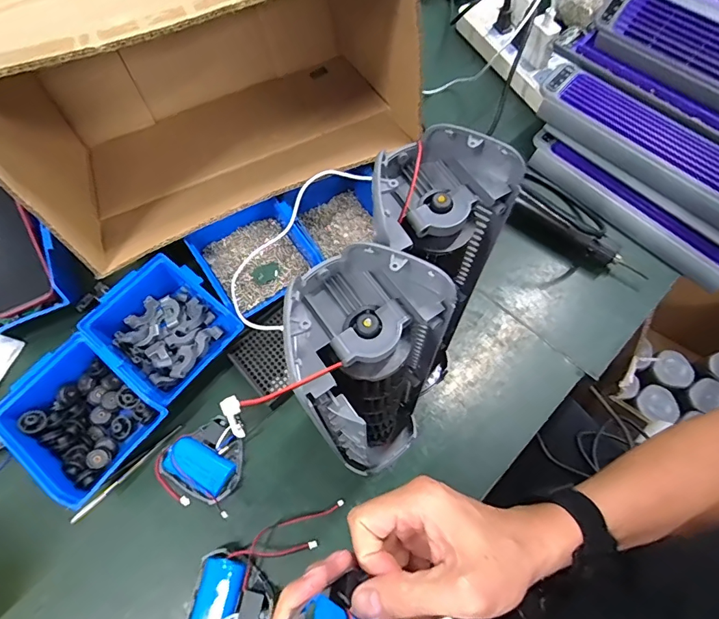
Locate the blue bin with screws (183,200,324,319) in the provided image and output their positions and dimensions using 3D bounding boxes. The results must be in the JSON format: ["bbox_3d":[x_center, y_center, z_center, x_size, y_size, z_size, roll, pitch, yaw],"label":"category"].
[{"bbox_3d":[-0.123,-0.067,0.516,0.116,0.053,0.119,-30,69,-11],"label":"blue bin with screws"}]

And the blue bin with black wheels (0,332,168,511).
[{"bbox_3d":[-0.281,0.109,0.454,0.141,0.063,0.115,36,72,15],"label":"blue bin with black wheels"}]

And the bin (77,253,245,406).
[{"bbox_3d":[-0.213,0.019,0.485,0.135,0.059,0.114,37,73,16],"label":"bin"}]

